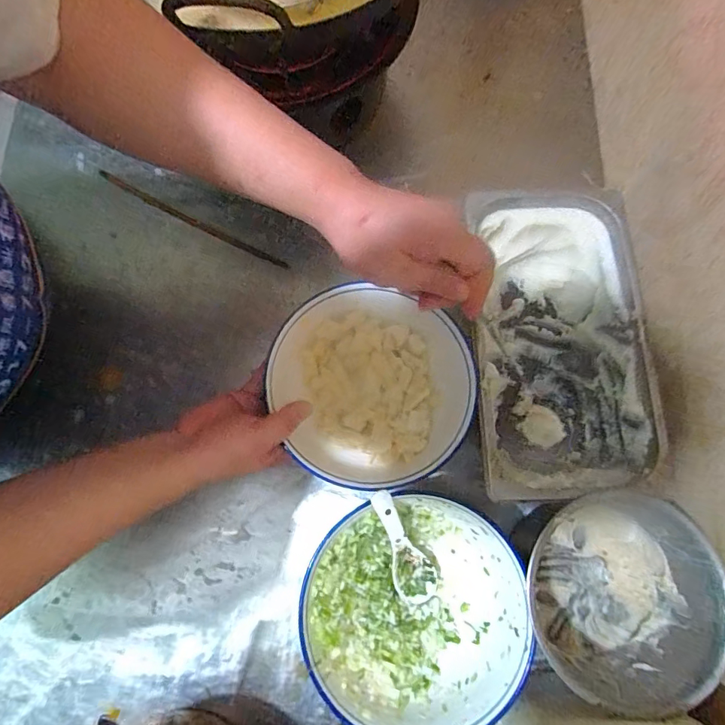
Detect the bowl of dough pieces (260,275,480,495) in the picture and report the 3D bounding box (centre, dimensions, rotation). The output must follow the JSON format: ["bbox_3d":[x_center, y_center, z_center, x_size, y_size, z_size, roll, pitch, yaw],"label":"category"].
[{"bbox_3d":[0.007,0.025,0.454,0.200,0.059,0.192,0,77,0],"label":"bowl of dough pieces"}]

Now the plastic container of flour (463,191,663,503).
[{"bbox_3d":[0.198,-0.020,0.489,0.168,0.100,0.311,-1,77,-1],"label":"plastic container of flour"}]

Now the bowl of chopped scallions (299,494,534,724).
[{"bbox_3d":[0.047,0.229,0.430,0.193,0.098,0.190,0,77,0],"label":"bowl of chopped scallions"}]

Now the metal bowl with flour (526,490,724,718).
[{"bbox_3d":[0.236,0.219,0.435,0.162,0.109,0.169,0,77,0],"label":"metal bowl with flour"}]

